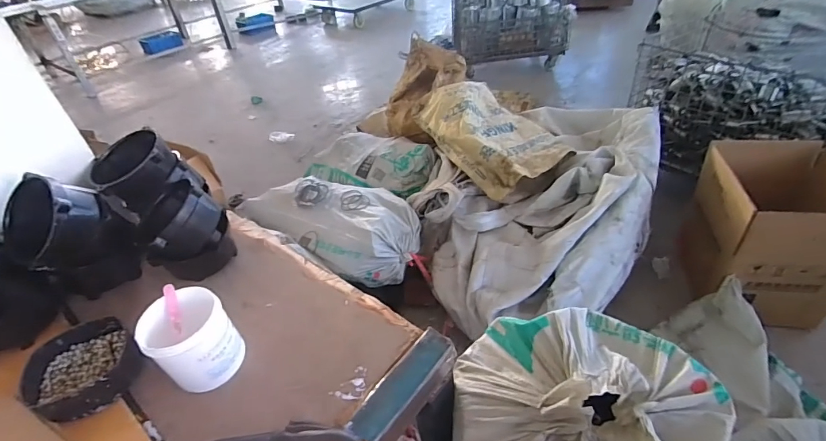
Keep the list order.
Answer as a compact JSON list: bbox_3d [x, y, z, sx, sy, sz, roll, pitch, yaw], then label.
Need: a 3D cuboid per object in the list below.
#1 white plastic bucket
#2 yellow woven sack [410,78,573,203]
[{"bbox_3d":[-0.281,0.158,0.536,0.089,0.114,0.089,-4,39,4],"label":"white plastic bucket"},{"bbox_3d":[0.323,-0.387,1.724,0.410,0.176,0.657,-22,41,-17],"label":"yellow woven sack"}]

